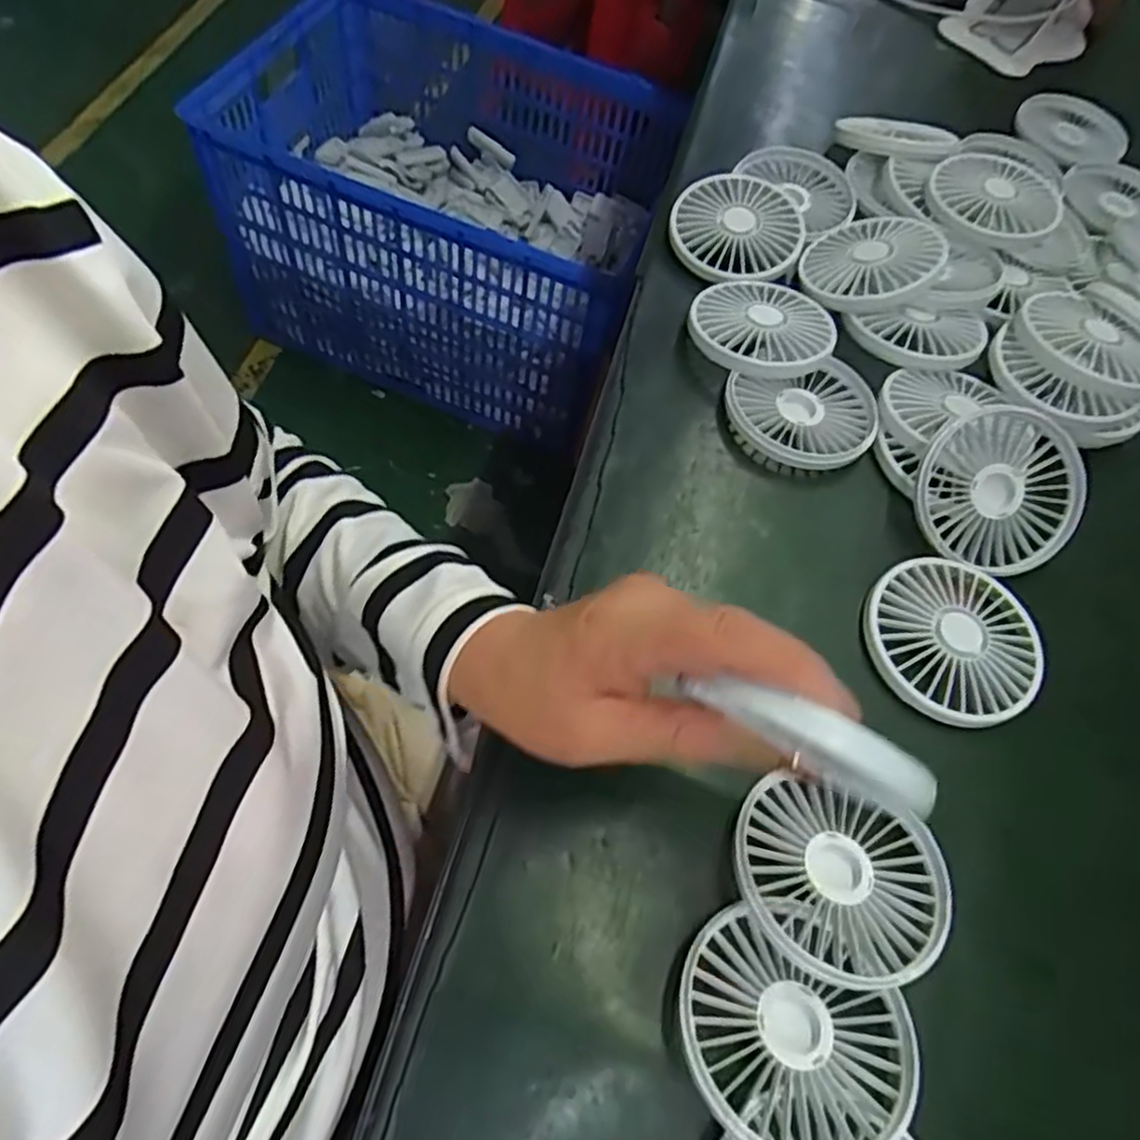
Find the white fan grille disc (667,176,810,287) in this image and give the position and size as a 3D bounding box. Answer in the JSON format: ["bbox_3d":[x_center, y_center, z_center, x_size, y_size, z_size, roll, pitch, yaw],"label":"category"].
[{"bbox_3d":[0.111,-0.225,0.489,0.090,0.017,0.079,-39,82,-16],"label":"white fan grille disc"}]

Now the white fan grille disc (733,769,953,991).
[{"bbox_3d":[0.112,0.128,0.305,0.088,0.016,0.074,19,61,7],"label":"white fan grille disc"}]

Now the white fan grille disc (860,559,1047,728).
[{"bbox_3d":[0.192,0.035,0.375,0.090,0.009,0.084,2,61,-3],"label":"white fan grille disc"}]

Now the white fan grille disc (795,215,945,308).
[{"bbox_3d":[0.193,-0.198,0.477,0.083,0.012,0.087,20,65,30],"label":"white fan grille disc"}]

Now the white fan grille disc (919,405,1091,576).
[{"bbox_3d":[0.239,-0.042,0.406,0.087,0.013,0.086,0,90,-2],"label":"white fan grille disc"}]

